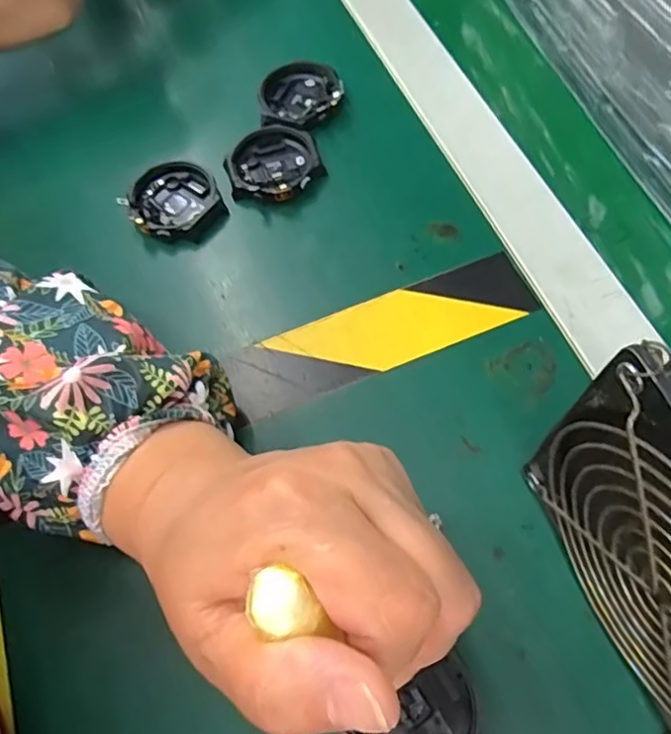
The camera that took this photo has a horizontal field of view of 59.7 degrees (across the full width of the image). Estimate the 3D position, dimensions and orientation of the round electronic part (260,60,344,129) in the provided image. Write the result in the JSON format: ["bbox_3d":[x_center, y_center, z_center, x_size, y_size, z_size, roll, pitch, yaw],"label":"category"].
[{"bbox_3d":[-0.021,-0.168,0.361,0.050,0.009,0.057,-10,65,-1],"label":"round electronic part"}]

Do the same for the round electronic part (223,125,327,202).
[{"bbox_3d":[-0.037,-0.117,0.340,0.053,0.011,0.050,-1,65,3],"label":"round electronic part"}]

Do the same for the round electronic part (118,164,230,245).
[{"bbox_3d":[-0.091,-0.093,0.334,0.050,0.014,0.050,-1,65,3],"label":"round electronic part"}]

